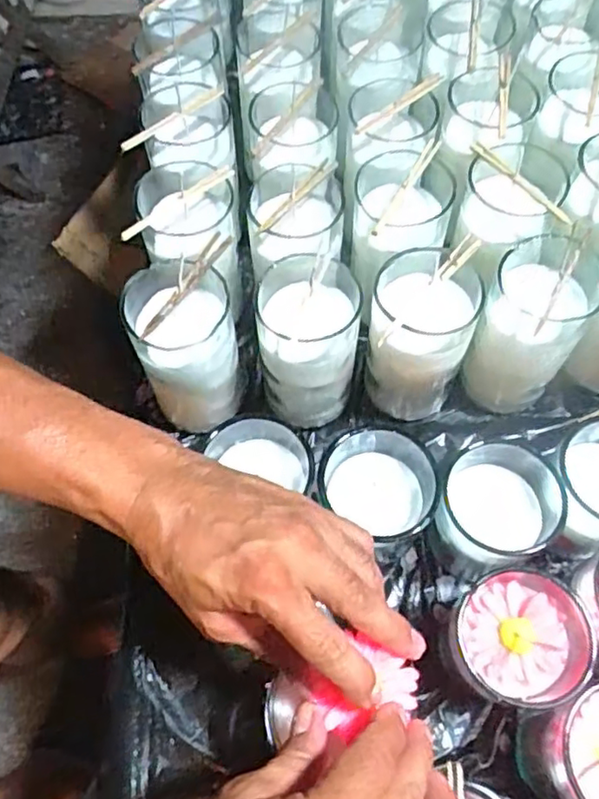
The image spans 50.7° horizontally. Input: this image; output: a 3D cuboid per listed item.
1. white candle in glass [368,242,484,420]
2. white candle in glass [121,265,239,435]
[{"bbox_3d":[0.082,-0.044,0.453,0.073,0.113,0.076,17,66,9],"label":"white candle in glass"},{"bbox_3d":[-0.077,-0.034,0.432,0.068,0.117,0.073,-7,65,-2],"label":"white candle in glass"}]

